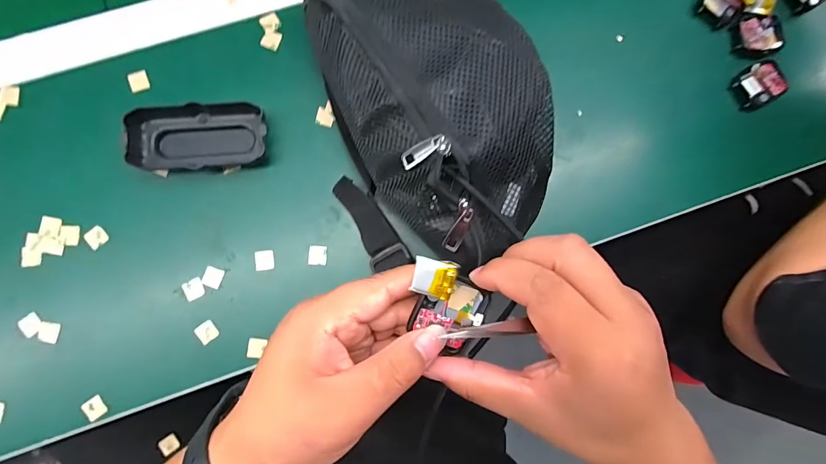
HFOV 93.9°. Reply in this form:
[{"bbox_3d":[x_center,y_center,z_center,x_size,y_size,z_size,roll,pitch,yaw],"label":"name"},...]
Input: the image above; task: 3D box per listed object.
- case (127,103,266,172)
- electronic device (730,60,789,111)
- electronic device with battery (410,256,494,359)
[{"bbox_3d":[-0.178,-0.081,0.328,0.109,0.027,0.056,-5,85,-3],"label":"case"},{"bbox_3d":[0.330,-0.141,0.369,0.048,0.013,0.038,-30,87,-5],"label":"electronic device"},{"bbox_3d":[0.018,0.040,0.206,0.046,0.023,0.043,24,84,0],"label":"electronic device with battery"}]

